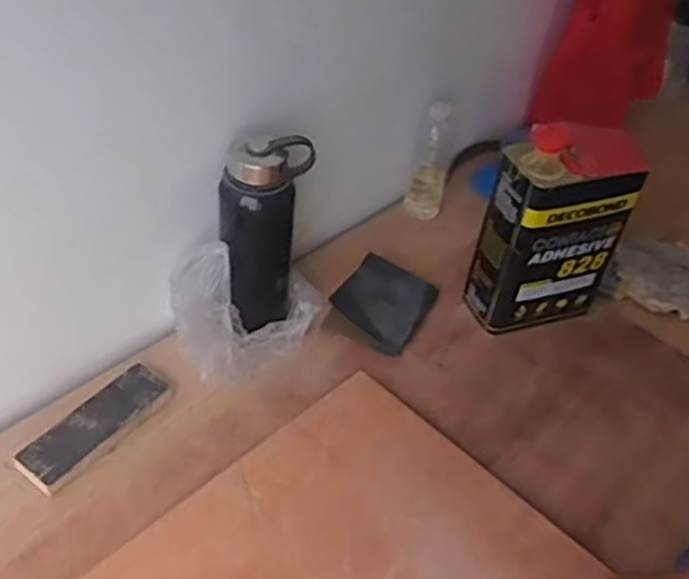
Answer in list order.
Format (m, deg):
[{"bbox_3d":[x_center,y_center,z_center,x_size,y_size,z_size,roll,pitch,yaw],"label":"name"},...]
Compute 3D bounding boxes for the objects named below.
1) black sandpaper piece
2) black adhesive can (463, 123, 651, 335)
[{"bbox_3d":[0.055,0.012,1.022,0.110,0.007,0.135,33,46,7],"label":"black sandpaper piece"},{"bbox_3d":[0.260,-0.077,0.964,0.176,0.258,0.090,-10,47,-17],"label":"black adhesive can"}]

